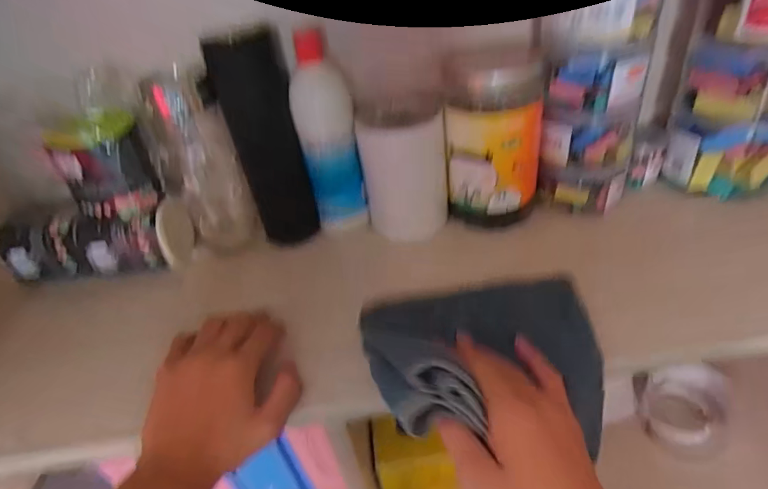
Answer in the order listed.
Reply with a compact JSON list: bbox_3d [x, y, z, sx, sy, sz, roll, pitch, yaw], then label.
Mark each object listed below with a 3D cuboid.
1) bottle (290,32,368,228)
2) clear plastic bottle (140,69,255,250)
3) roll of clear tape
[{"bbox_3d":[-0.057,-0.109,0.486,0.058,0.199,0.046,-12,40,-3],"label":"bottle"},{"bbox_3d":[-0.190,-0.078,0.489,0.068,0.192,0.052,-30,44,-23],"label":"clear plastic bottle"},{"bbox_3d":[0.438,0.234,0.676,0.110,0.056,0.129,27,51,35],"label":"roll of clear tape"}]

